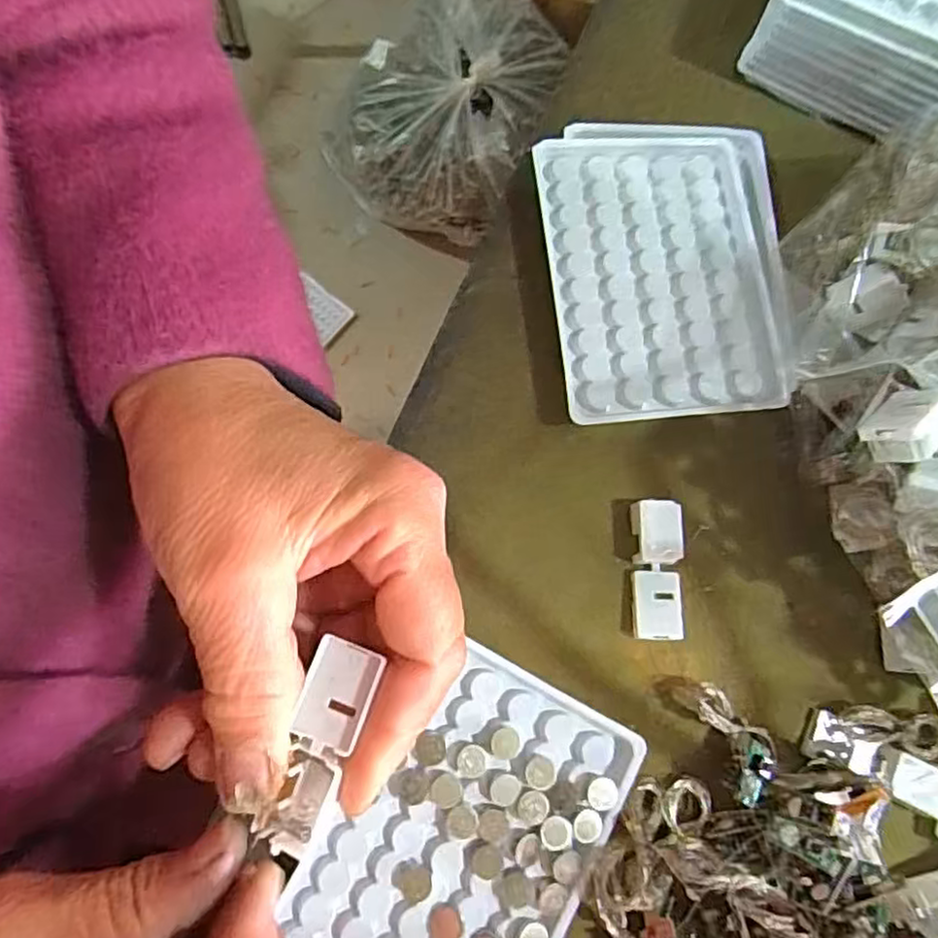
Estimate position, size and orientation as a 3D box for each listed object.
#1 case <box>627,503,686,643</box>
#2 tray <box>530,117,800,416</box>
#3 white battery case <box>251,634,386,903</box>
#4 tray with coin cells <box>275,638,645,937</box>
[{"bbox_3d":[0.075,0.040,0.272,0.019,0.014,0.053,3,78,-4],"label":"case"},{"bbox_3d":[0.087,-0.088,0.296,0.105,0.019,0.136,-5,78,-5],"label":"tray"},{"bbox_3d":[-0.041,0.077,0.184,0.018,0.010,0.058,18,85,4],"label":"white battery case"},{"bbox_3d":[-0.001,0.135,0.246,0.092,0.013,0.126,28,77,2],"label":"tray with coin cells"}]

